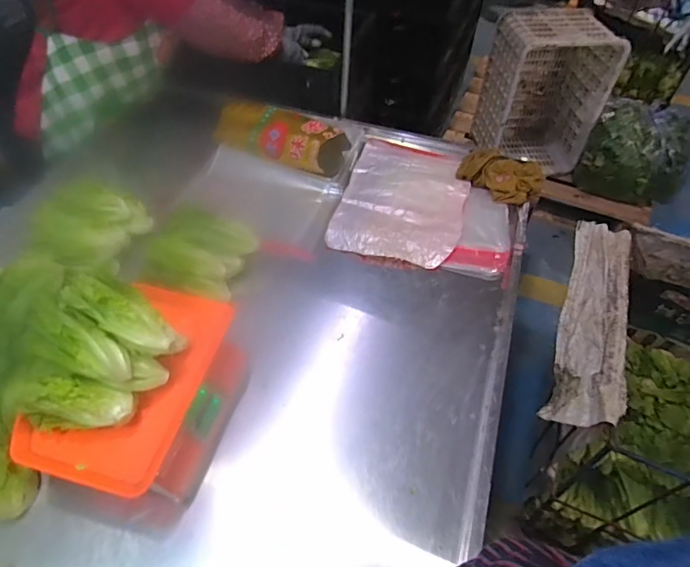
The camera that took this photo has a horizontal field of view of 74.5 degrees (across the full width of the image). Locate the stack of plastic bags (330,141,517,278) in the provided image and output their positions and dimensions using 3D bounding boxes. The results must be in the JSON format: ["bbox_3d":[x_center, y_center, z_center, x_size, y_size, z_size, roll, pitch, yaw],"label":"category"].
[{"bbox_3d":[0.192,-0.204,1.087,0.381,0.043,0.419,11,52,7],"label":"stack of plastic bags"}]

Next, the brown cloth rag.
[{"bbox_3d":[0.370,-0.260,1.077,0.191,0.067,0.127,18,53,12],"label":"brown cloth rag"}]

